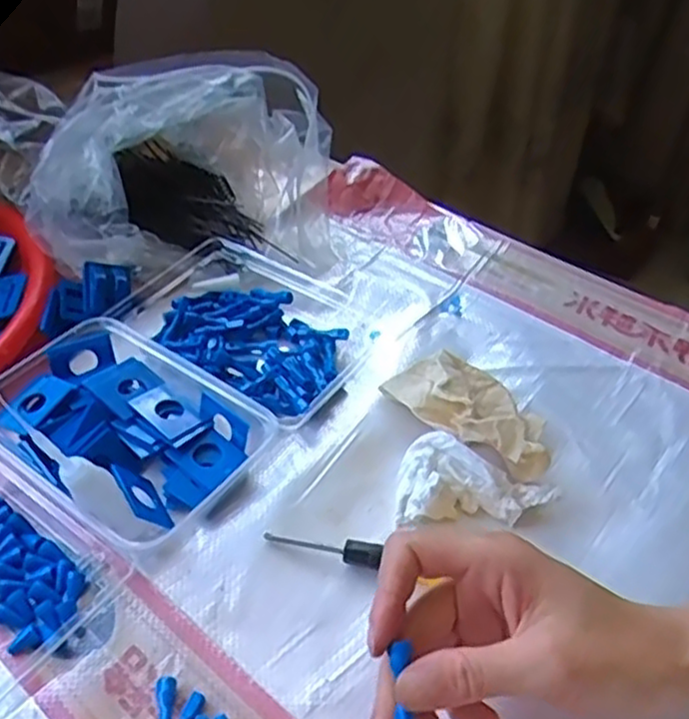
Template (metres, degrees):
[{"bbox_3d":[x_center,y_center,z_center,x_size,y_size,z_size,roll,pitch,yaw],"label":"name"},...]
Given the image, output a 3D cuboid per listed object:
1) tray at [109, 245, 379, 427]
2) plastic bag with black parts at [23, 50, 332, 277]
[{"bbox_3d":[-0.069,-0.034,0.513,0.188,0.032,0.118,26,50,24],"label":"tray"},{"bbox_3d":[-0.124,-0.158,0.577,0.215,0.113,0.165,0,44,0],"label":"plastic bag with black parts"}]

